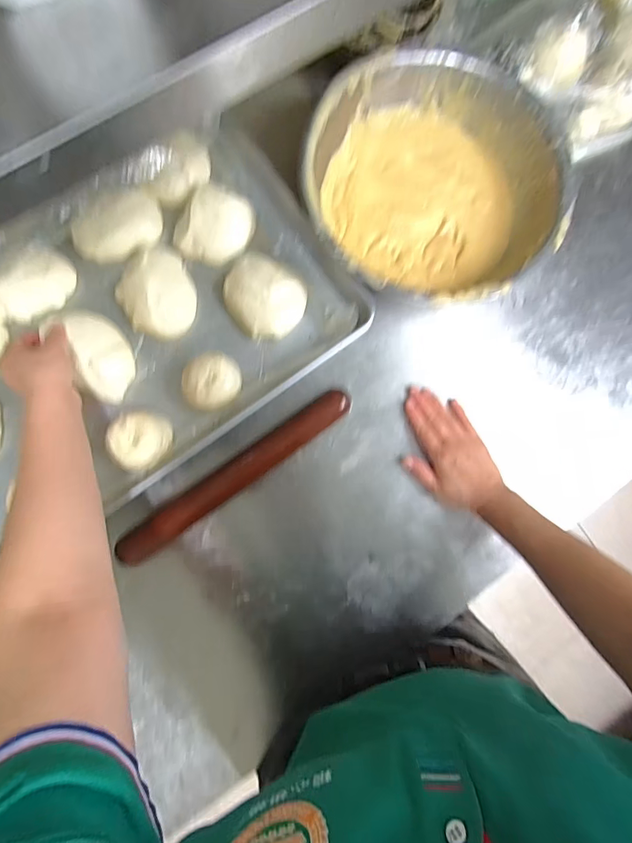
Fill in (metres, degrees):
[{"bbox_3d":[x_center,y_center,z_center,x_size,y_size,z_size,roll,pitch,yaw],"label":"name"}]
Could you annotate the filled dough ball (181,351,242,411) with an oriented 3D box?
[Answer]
[{"bbox_3d":[-0.124,-0.047,0.498,0.069,0.046,0.059,-39,87,-8],"label":"filled dough ball"}]

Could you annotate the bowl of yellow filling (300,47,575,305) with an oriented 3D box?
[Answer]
[{"bbox_3d":[0.141,-0.295,0.530,0.303,0.090,0.301,0,83,-4],"label":"bowl of yellow filling"}]

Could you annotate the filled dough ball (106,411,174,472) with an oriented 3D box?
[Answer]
[{"bbox_3d":[-0.207,0.021,0.492,0.061,0.042,0.065,0,83,-4],"label":"filled dough ball"}]

